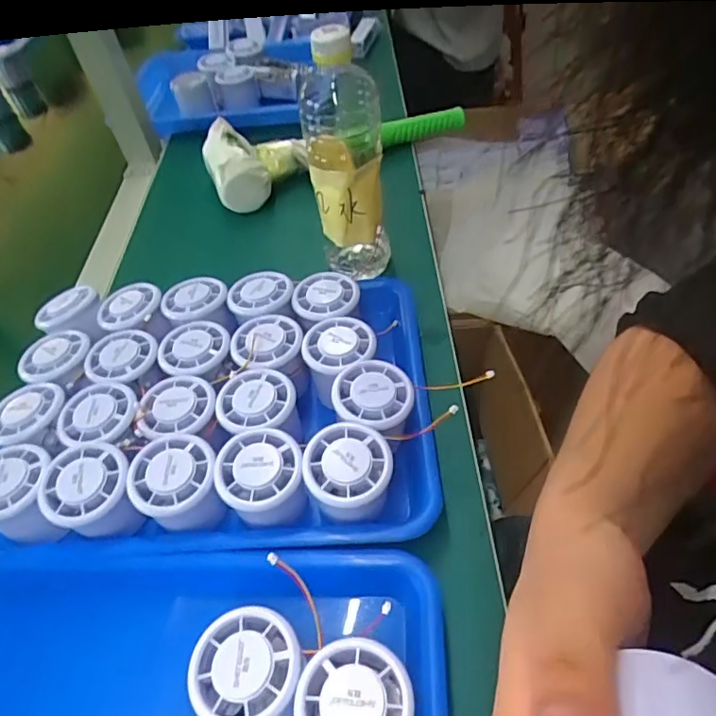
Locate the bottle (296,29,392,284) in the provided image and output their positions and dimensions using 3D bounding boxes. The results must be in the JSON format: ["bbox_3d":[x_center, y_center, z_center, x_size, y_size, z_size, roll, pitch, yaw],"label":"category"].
[{"bbox_3d":[-0.009,-0.166,0.476,0.067,0.222,0.059,-7,48,3],"label":"bottle"}]

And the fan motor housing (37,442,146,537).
[{"bbox_3d":[-0.176,0.089,0.362,0.054,0.035,0.054,-2,49,2],"label":"fan motor housing"}]

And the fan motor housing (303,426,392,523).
[{"bbox_3d":[-0.005,0.078,0.358,0.056,0.044,0.058,1,49,8],"label":"fan motor housing"}]

